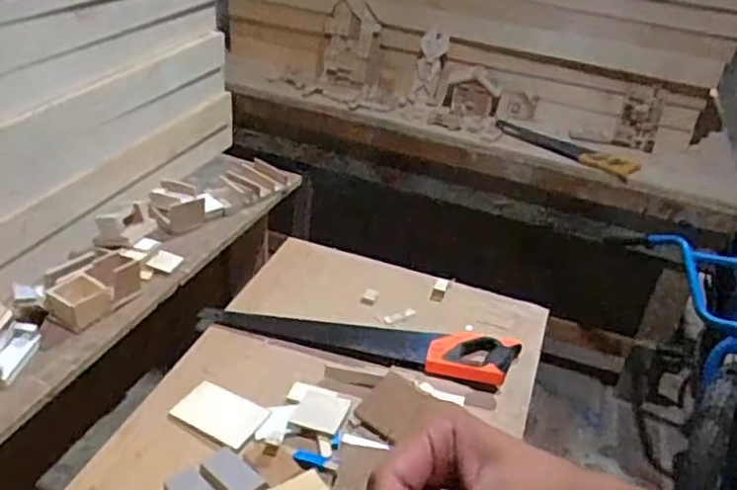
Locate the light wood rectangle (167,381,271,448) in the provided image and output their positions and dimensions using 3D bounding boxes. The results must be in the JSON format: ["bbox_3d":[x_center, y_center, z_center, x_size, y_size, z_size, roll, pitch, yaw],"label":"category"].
[{"bbox_3d":[-0.208,0.236,0.955,0.122,0.009,0.076,17,41,21],"label":"light wood rectangle"}]

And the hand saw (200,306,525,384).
[{"bbox_3d":[-0.017,0.139,1.114,0.516,0.041,0.125,13,34,10],"label":"hand saw"}]

